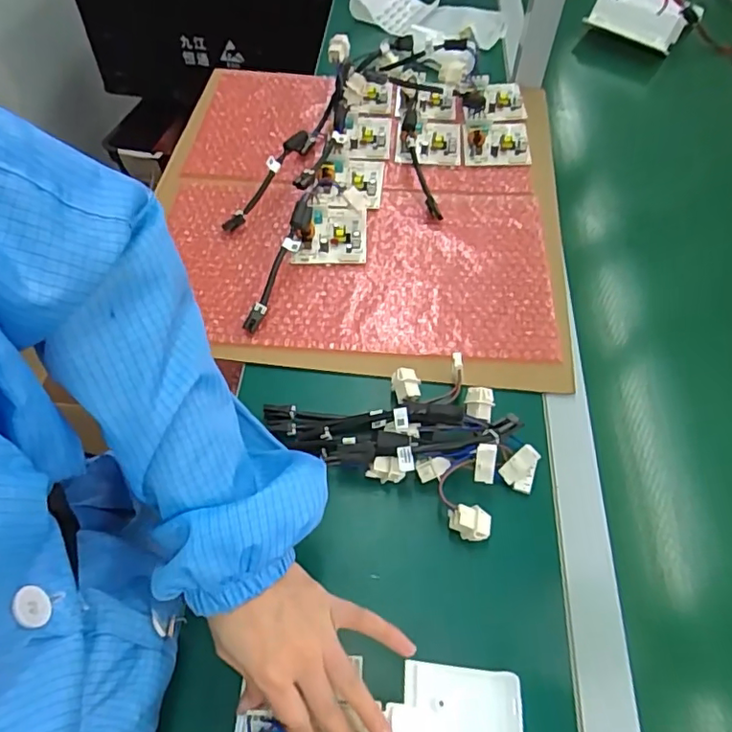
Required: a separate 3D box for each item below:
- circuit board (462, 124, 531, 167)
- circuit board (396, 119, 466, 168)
[{"bbox_3d":[0.177,-0.306,0.751,0.091,0.014,0.090,1,57,1],"label":"circuit board"},{"bbox_3d":[0.084,-0.305,0.742,0.088,0.015,0.094,5,57,3],"label":"circuit board"}]

